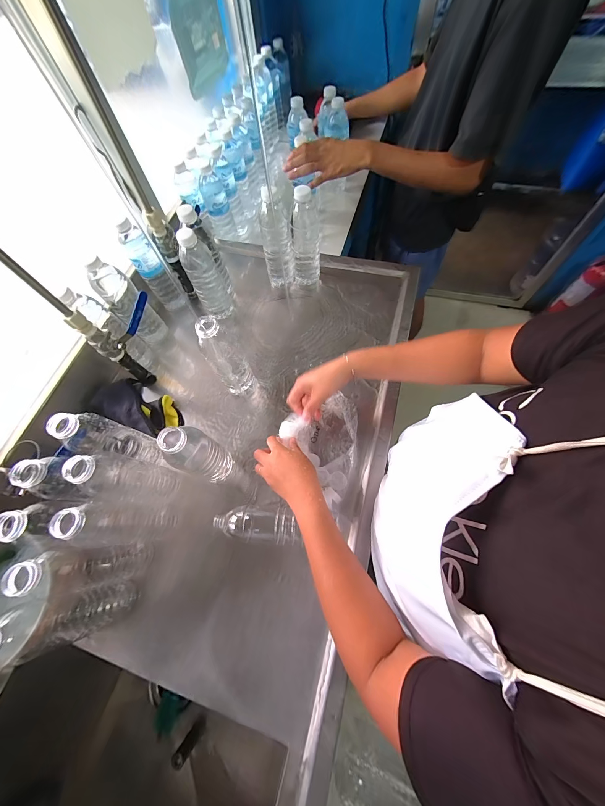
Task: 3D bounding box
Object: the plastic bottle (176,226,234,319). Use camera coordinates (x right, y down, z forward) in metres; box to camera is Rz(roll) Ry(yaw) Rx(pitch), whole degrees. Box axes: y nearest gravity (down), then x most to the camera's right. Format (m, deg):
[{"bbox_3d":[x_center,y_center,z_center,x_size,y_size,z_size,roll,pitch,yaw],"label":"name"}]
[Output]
[{"bbox_3d":[-0.201,-0.263,0.580,0.069,0.201,0.062,-25,68,-7],"label":"plastic bottle"}]

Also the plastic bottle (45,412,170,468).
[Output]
[{"bbox_3d":[-0.310,0.063,0.465,0.068,0.235,0.060,18,70,11],"label":"plastic bottle"}]

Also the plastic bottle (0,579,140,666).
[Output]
[{"bbox_3d":[-0.303,0.278,0.358,0.054,0.199,0.057,-25,68,-7],"label":"plastic bottle"}]

